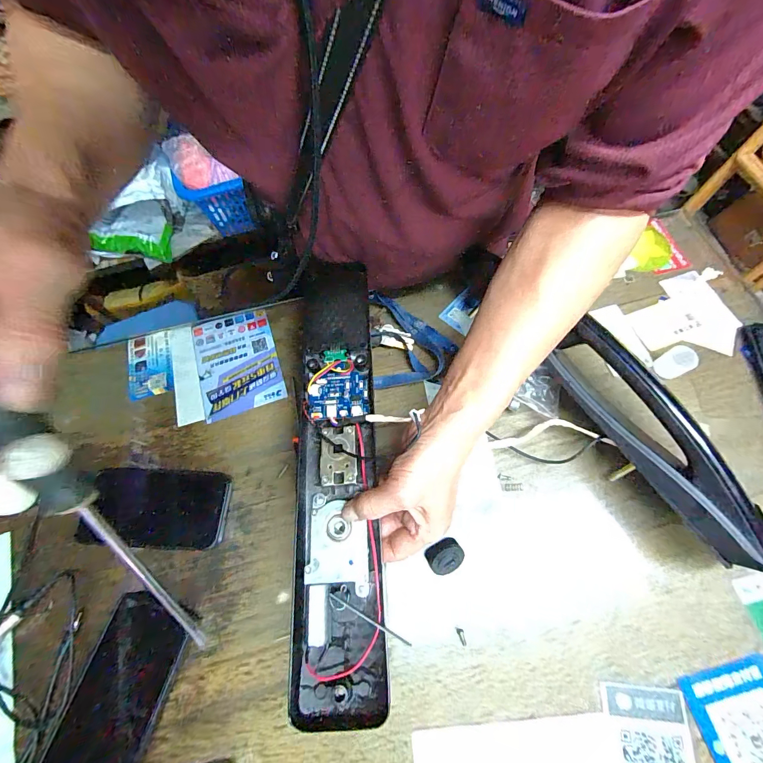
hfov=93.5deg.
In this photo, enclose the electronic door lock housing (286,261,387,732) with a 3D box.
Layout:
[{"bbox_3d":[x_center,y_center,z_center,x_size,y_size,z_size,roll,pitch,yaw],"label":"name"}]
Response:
[{"bbox_3d":[-0.044,0.058,0.338,0.073,0.025,0.404,-3,67,1],"label":"electronic door lock housing"}]

